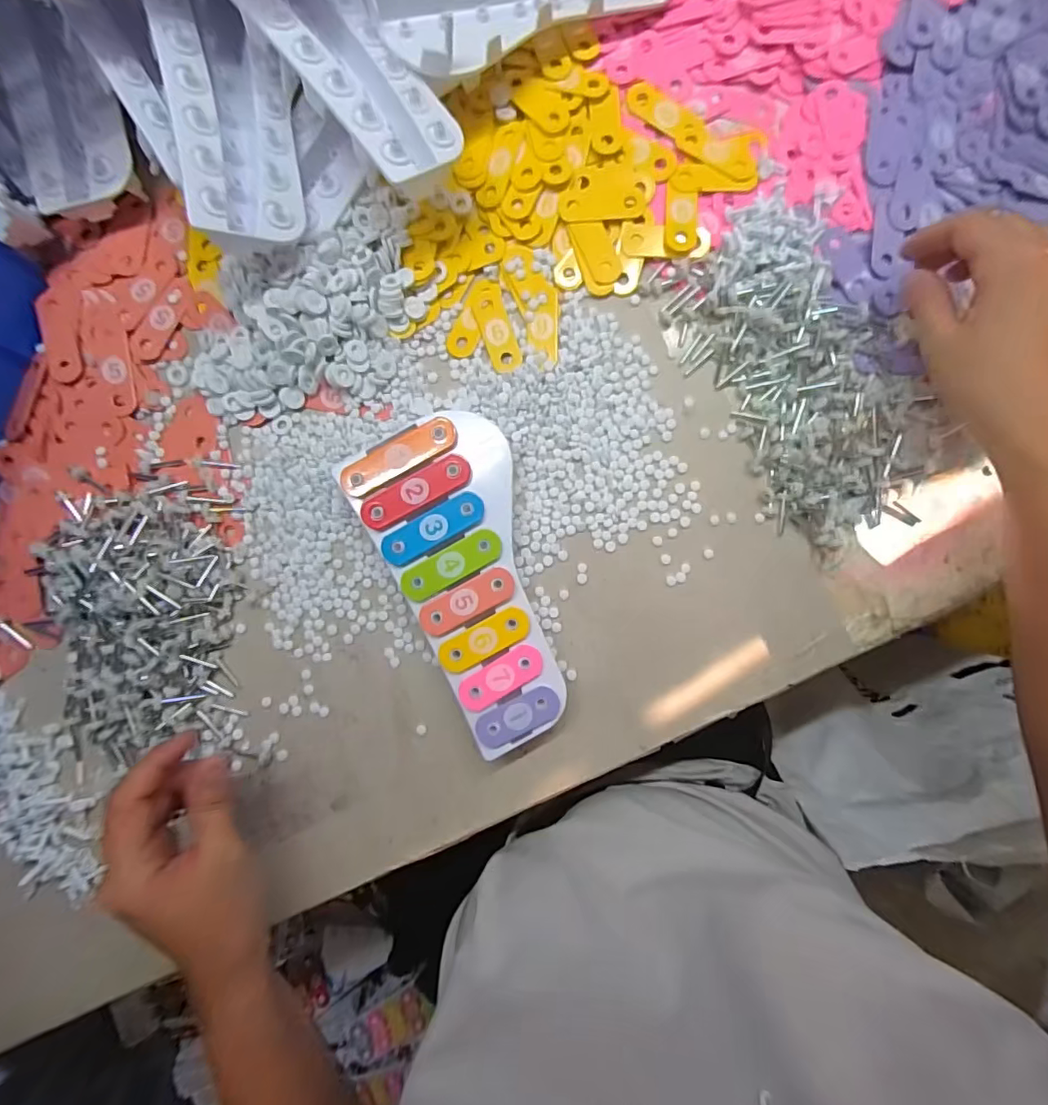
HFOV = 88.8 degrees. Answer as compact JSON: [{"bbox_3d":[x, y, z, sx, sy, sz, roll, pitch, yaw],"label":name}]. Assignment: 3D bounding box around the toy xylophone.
[{"bbox_3d":[-0.032,0.017,0.376,0.111,0.036,0.226,-26,87,0],"label":"toy xylophone"}]

